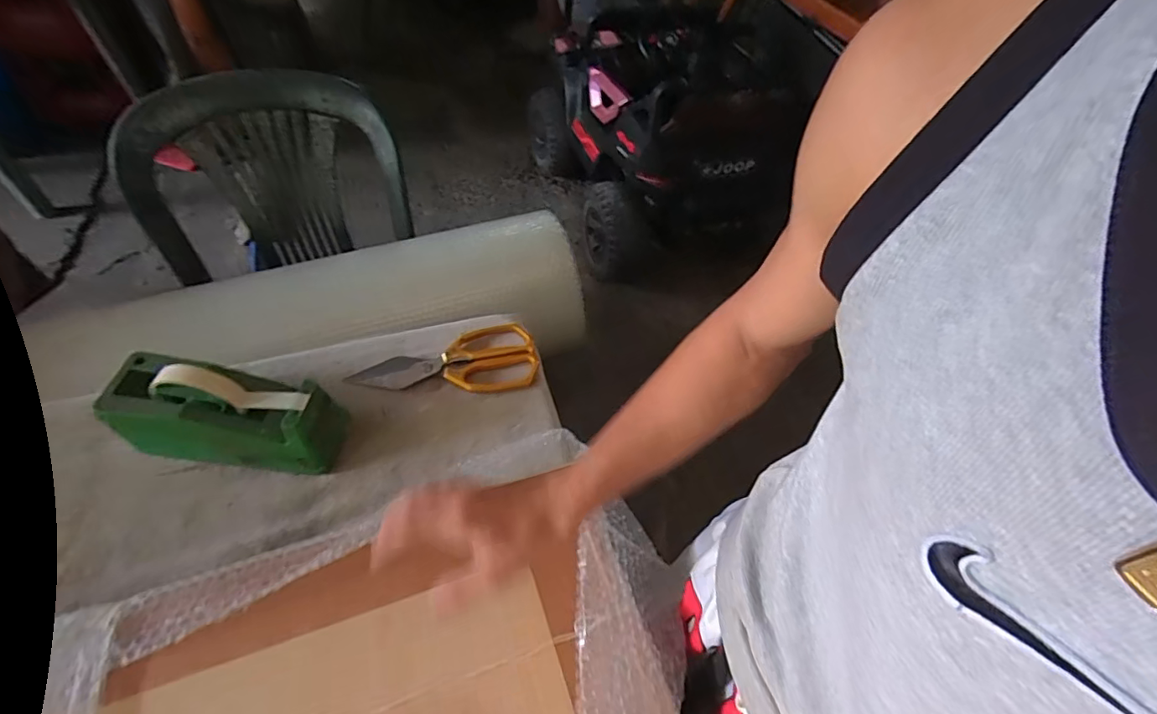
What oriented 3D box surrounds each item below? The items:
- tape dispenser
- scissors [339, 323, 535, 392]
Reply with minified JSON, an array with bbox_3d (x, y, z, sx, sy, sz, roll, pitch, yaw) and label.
[{"bbox_3d":[-0.357,0.058,0.537,0.215,0.105,0.080,9,53,2],"label":"tape dispenser"},{"bbox_3d":[-0.166,0.004,0.665,0.223,0.012,0.096,-4,53,-6],"label":"scissors"}]

